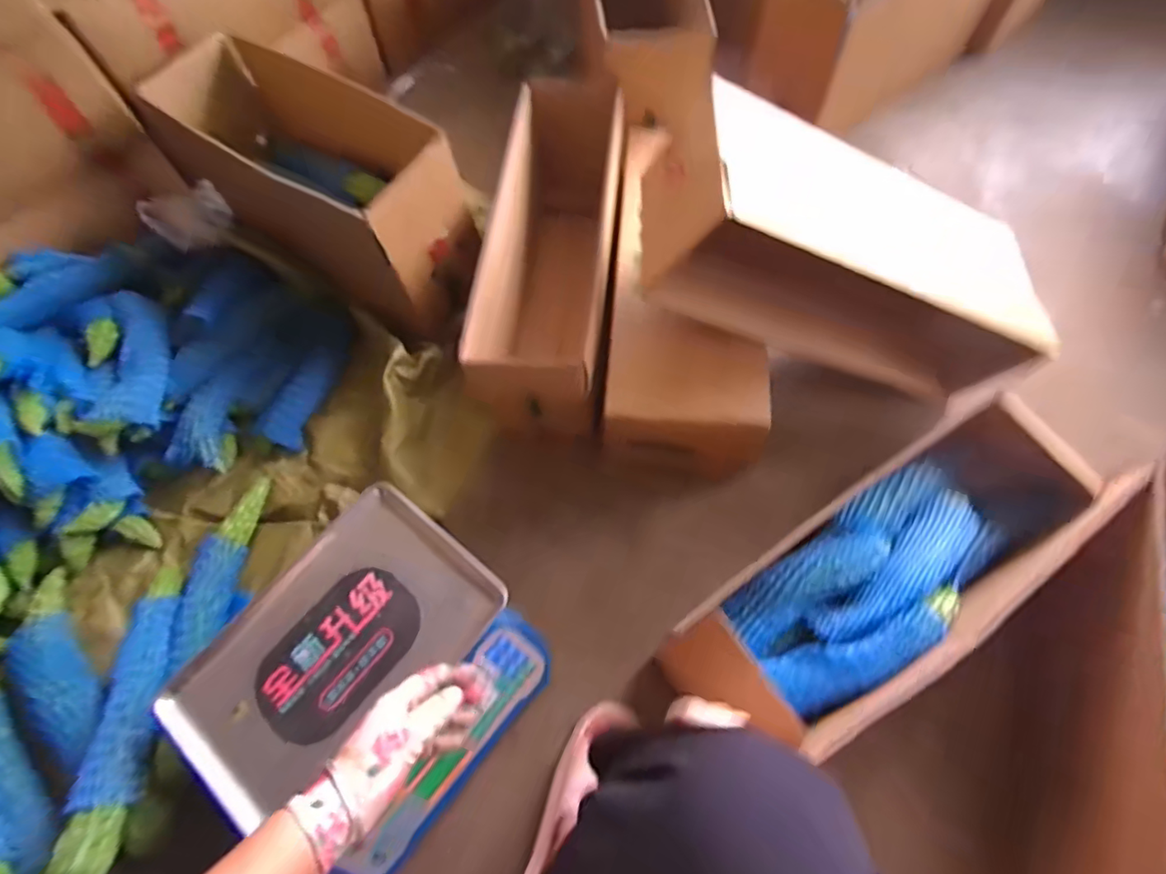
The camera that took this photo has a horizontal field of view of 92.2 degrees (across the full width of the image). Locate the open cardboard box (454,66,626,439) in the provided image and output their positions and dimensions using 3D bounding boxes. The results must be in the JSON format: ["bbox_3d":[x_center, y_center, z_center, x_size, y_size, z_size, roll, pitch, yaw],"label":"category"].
[{"bbox_3d":[-0.040,-0.280,0.876,0.177,0.199,0.585,4,64,5],"label":"open cardboard box"}]

